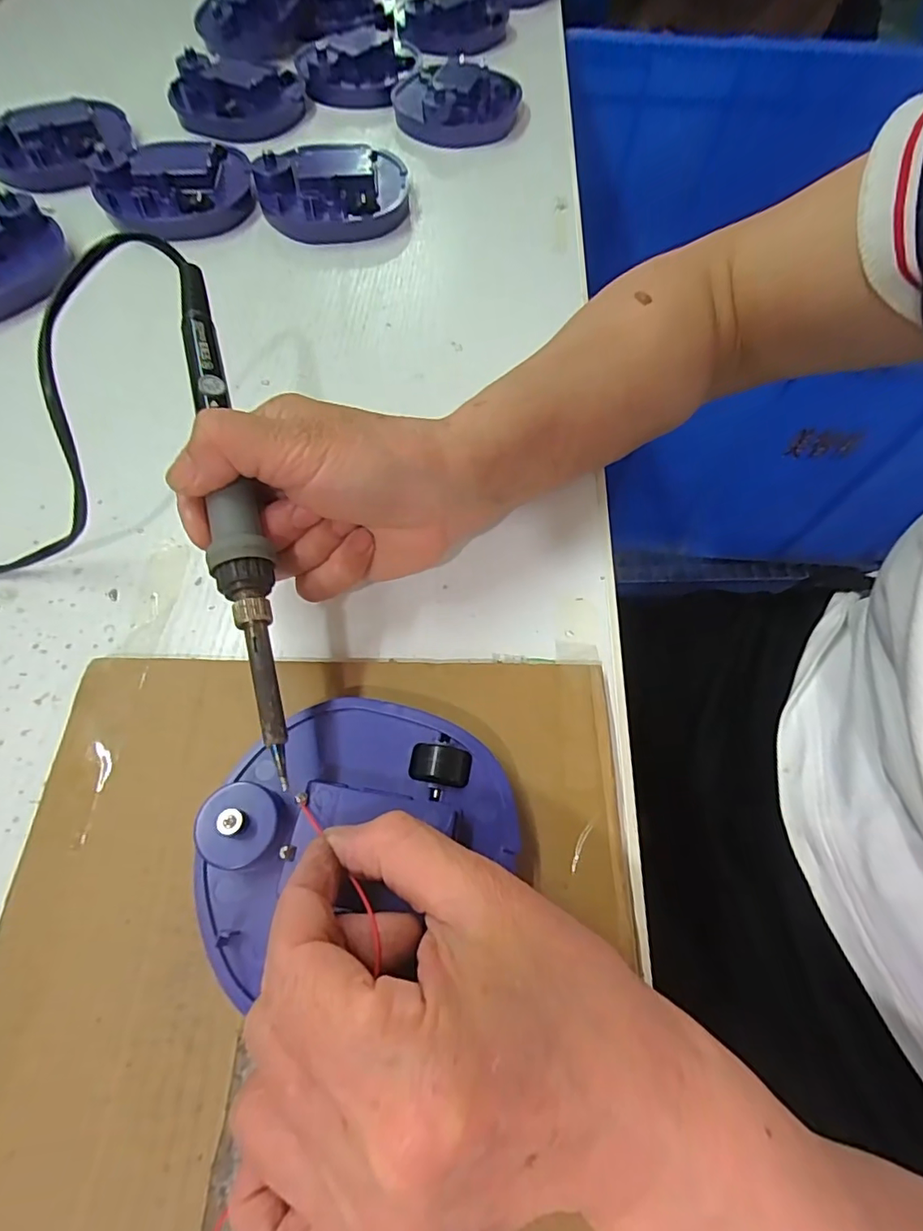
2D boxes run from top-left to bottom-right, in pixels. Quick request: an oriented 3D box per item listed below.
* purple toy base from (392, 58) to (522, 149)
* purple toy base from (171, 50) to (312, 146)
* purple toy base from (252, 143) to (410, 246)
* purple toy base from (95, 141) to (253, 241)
[{"bbox_3d":[-0.005,-0.447,0.457,0.108,0.034,0.109,3,64,1],"label":"purple toy base"},{"bbox_3d":[-0.185,-0.432,0.438,0.109,0.030,0.092,-15,65,-8],"label":"purple toy base"},{"bbox_3d":[-0.094,-0.310,0.385,0.106,0.029,0.089,-6,64,-4],"label":"purple toy base"},{"bbox_3d":[-0.206,-0.311,0.381,0.104,0.026,0.094,-24,67,-12],"label":"purple toy base"}]

